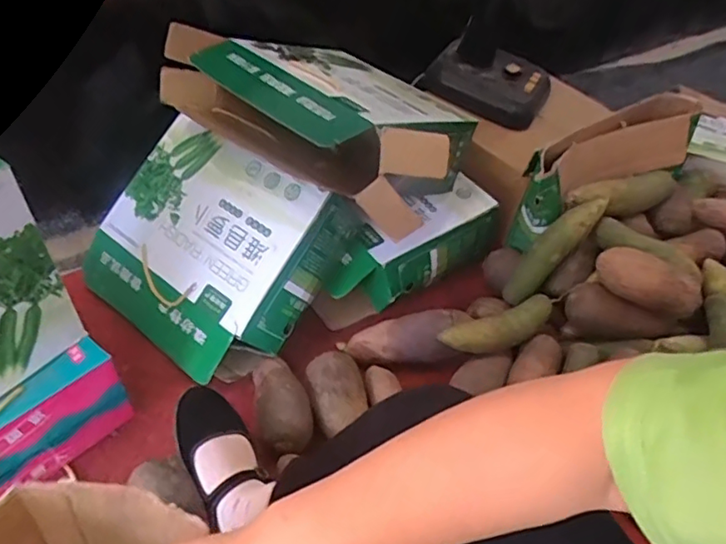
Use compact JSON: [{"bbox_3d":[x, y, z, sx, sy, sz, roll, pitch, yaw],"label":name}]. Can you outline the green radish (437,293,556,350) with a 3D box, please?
[{"bbox_3d":[0.212,0.085,0.901,0.195,0.047,0.055,-16,48,-19],"label":"green radish"}]

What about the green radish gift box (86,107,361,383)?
[{"bbox_3d":[-0.252,-0.040,0.944,0.383,0.103,0.333,31,89,26],"label":"green radish gift box"}]

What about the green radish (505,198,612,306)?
[{"bbox_3d":[0.303,-0.039,0.939,0.052,0.222,0.046,19,26,-48],"label":"green radish"}]

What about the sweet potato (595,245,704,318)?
[{"bbox_3d":[0.430,0.012,0.888,0.151,0.069,0.072,24,47,2],"label":"sweet potato"}]

